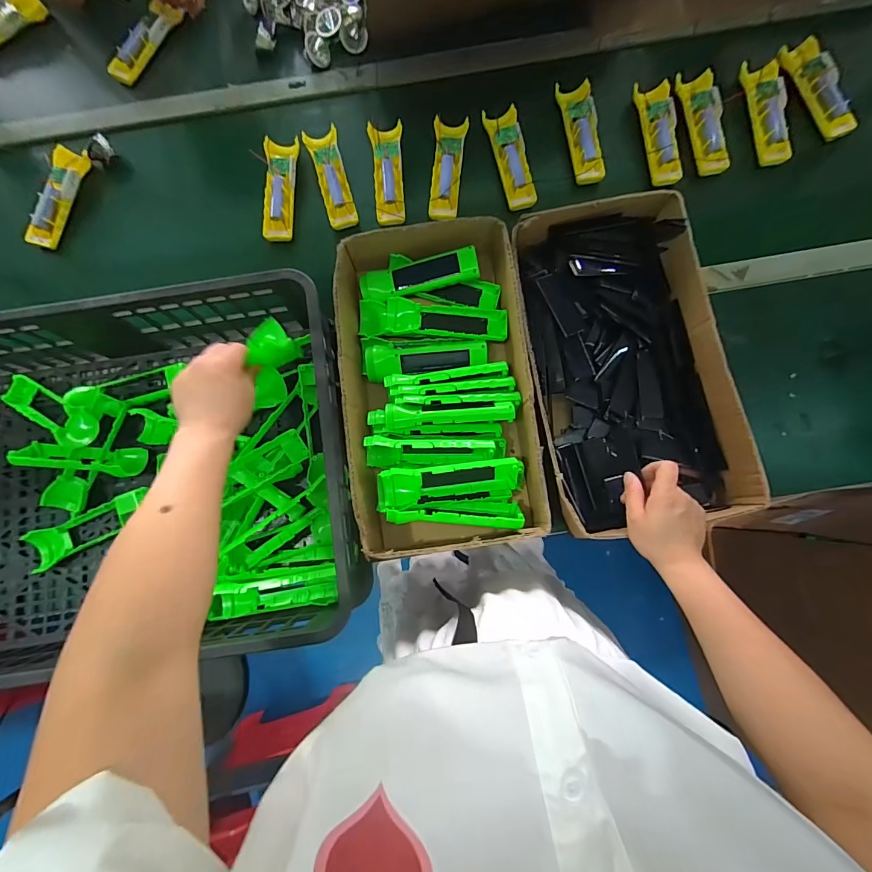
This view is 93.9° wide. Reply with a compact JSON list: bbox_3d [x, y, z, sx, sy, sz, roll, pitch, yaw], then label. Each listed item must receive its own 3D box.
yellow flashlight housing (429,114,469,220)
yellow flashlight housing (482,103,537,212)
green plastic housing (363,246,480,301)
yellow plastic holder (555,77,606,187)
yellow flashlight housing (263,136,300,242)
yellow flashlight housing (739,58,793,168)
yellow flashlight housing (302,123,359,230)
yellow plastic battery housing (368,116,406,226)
[{"bbox_3d":[0.018,-0.416,0.627,0.048,0.023,0.163,6,81,1],"label":"yellow flashlight housing"},{"bbox_3d":[0.119,-0.434,0.630,0.052,0.021,0.167,-15,81,-2],"label":"yellow flashlight housing"},{"bbox_3d":[-0.024,-0.220,0.554,0.161,0.034,0.051,-12,81,-2],"label":"green plastic housing"},{"bbox_3d":[0.228,-0.479,0.636,0.052,0.021,0.174,-6,81,-1],"label":"yellow plastic holder"},{"bbox_3d":[-0.242,-0.383,0.634,0.047,0.026,0.165,-1,81,0],"label":"yellow flashlight housing"},{"bbox_3d":[0.522,-0.508,0.637,0.050,0.020,0.177,-4,81,-1],"label":"yellow flashlight housing"},{"bbox_3d":[-0.163,-0.402,0.636,0.048,0.029,0.168,-15,81,-2],"label":"yellow flashlight housing"},{"bbox_3d":[-0.073,-0.410,0.632,0.050,0.016,0.168,-6,81,-1],"label":"yellow plastic battery housing"}]

